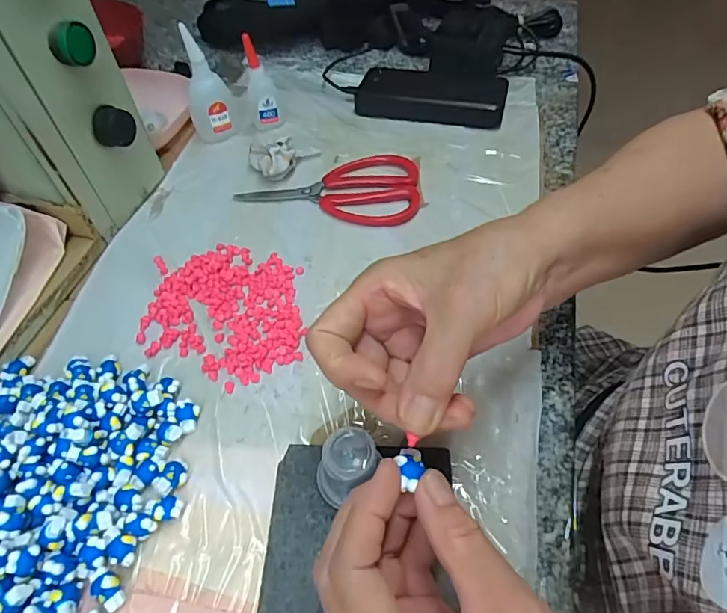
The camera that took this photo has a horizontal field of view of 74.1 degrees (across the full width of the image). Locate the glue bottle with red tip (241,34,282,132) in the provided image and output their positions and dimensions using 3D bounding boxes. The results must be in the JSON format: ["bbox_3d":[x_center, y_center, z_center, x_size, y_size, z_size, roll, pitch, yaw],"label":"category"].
[{"bbox_3d":[-0.102,-0.224,0.486,0.023,0.093,0.022,-11,53,-5],"label":"glue bottle with red tip"}]

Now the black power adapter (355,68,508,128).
[{"bbox_3d":[0.072,-0.226,0.517,0.153,0.029,0.064,11,54,12],"label":"black power adapter"}]

